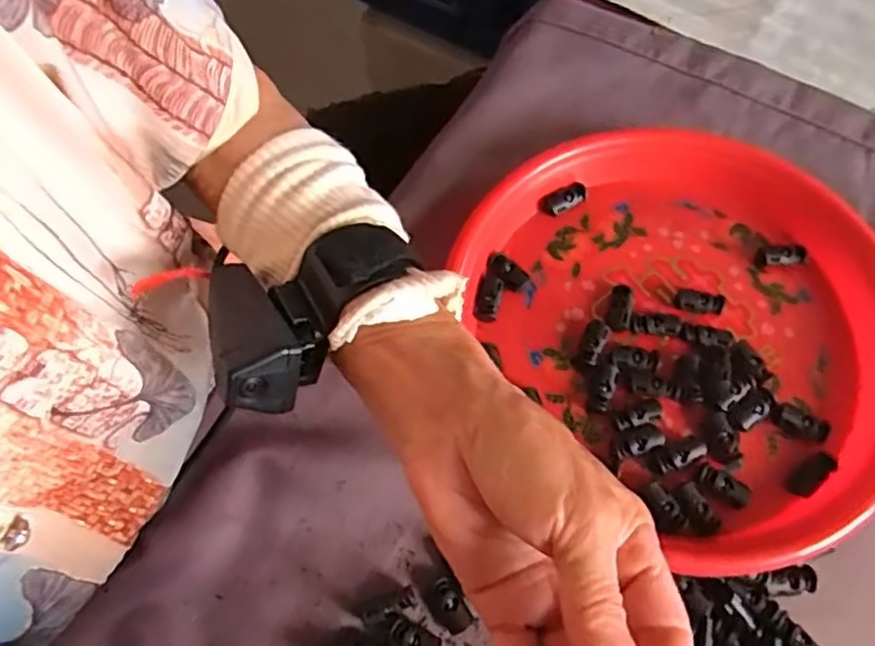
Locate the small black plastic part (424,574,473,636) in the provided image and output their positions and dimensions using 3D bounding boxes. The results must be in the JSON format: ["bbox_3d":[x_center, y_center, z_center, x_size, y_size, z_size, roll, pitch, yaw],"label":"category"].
[{"bbox_3d":[0.004,0.142,0.331,0.014,0.008,0.029,-32,70,-12],"label":"small black plastic part"}]

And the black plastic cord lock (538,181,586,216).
[{"bbox_3d":[0.082,-0.078,0.420,0.031,0.008,0.015,-25,68,6],"label":"black plastic cord lock"}]

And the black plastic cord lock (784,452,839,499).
[{"bbox_3d":[0.200,0.081,0.350,0.028,0.010,0.014,-36,71,-13],"label":"black plastic cord lock"}]

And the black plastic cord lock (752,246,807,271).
[{"bbox_3d":[0.207,-0.041,0.396,0.029,0.009,0.013,-3,67,0],"label":"black plastic cord lock"}]

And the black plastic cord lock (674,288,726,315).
[{"bbox_3d":[0.155,-0.011,0.388,0.028,0.008,0.015,15,68,8],"label":"black plastic cord lock"}]

